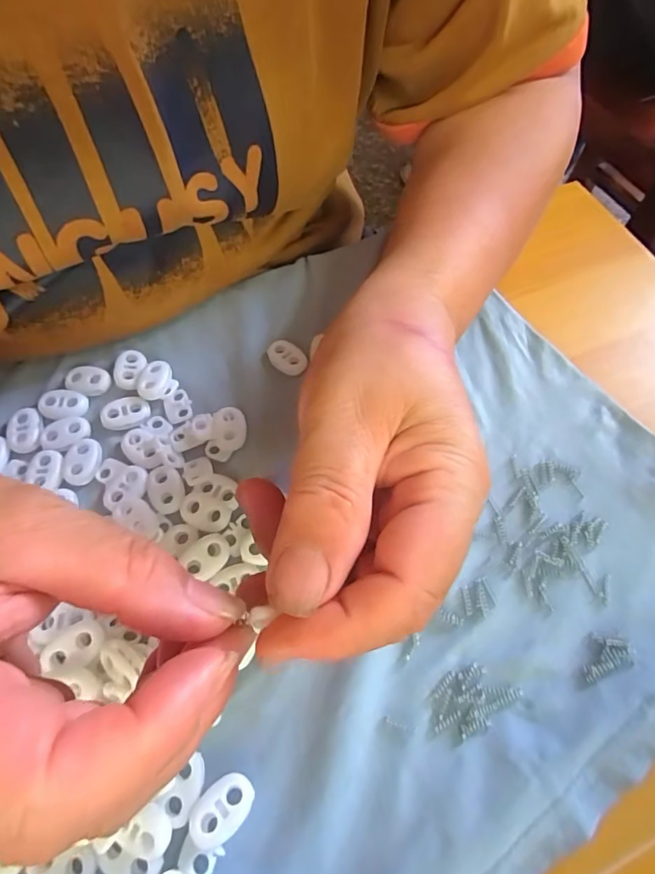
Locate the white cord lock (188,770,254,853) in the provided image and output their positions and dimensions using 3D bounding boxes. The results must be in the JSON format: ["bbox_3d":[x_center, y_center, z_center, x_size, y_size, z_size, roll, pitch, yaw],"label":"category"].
[{"bbox_3d":[-0.036,0.125,0.162,0.015,0.006,0.023,41,69,17],"label":"white cord lock"}]

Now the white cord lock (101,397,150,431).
[{"bbox_3d":[-0.097,-0.012,0.229,0.022,0.004,0.015,-15,65,-9],"label":"white cord lock"}]

